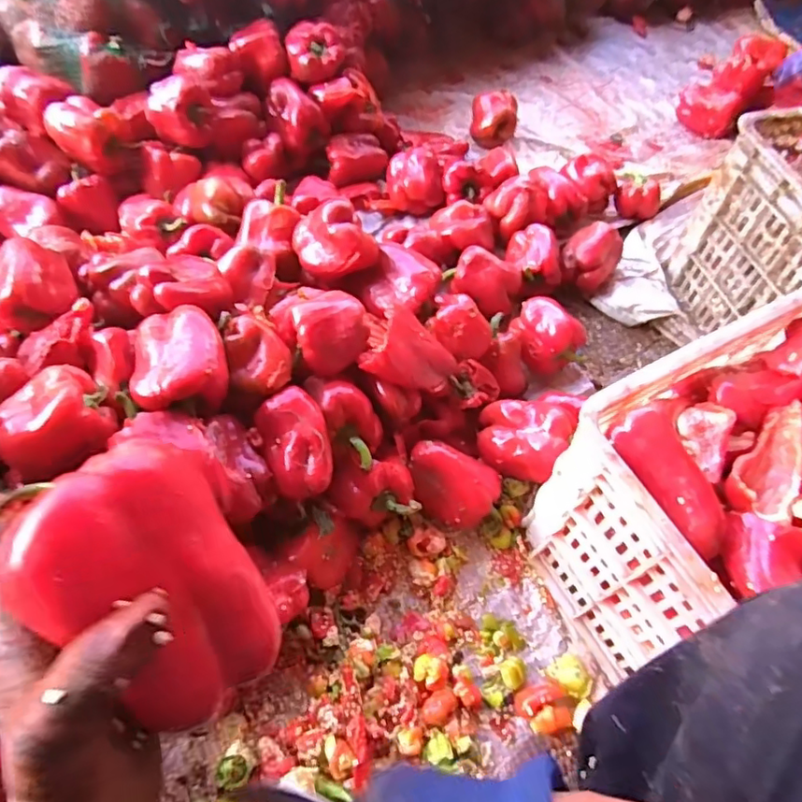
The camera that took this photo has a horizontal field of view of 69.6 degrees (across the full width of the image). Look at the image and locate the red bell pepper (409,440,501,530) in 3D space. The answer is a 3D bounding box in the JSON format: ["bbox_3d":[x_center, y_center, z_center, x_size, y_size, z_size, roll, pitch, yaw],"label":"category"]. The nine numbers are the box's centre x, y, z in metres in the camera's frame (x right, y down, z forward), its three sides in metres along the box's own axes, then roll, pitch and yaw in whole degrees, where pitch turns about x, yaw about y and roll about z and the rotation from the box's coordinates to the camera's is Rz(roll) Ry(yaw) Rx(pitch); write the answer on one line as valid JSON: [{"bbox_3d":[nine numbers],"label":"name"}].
[{"bbox_3d":[0.060,0.096,0.691,0.112,0.055,0.080,28,61,13],"label":"red bell pepper"}]

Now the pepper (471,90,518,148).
[{"bbox_3d":[0.182,-0.551,1.132,0.090,0.077,0.094,10,59,2],"label":"pepper"}]

